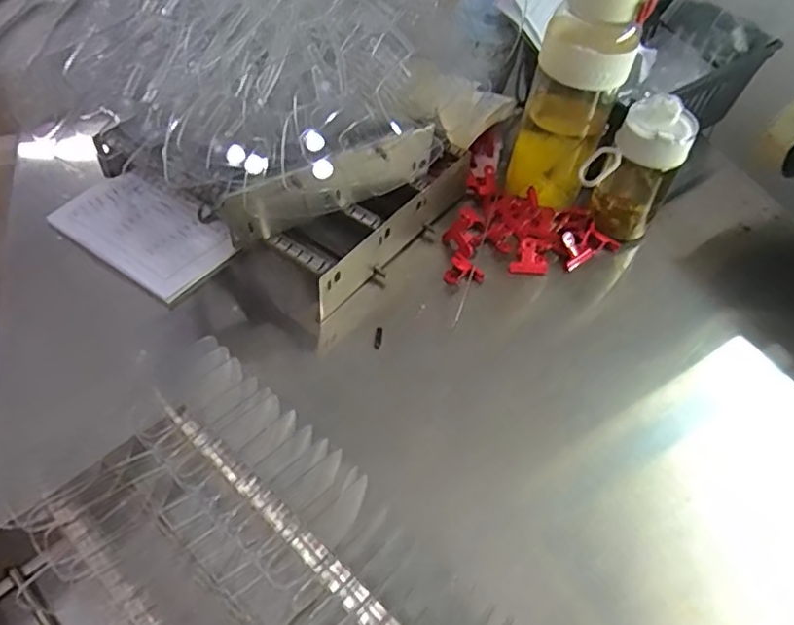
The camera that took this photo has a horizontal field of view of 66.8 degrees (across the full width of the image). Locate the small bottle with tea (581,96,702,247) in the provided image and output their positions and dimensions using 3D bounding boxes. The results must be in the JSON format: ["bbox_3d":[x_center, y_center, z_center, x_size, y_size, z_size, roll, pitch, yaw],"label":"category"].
[{"bbox_3d":[0.241,-0.147,0.621,0.084,0.130,0.073,32,54,19],"label":"small bottle with tea"}]

